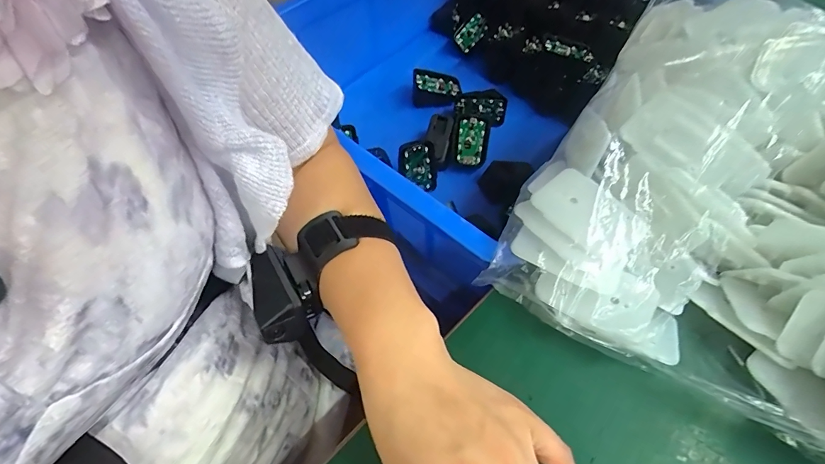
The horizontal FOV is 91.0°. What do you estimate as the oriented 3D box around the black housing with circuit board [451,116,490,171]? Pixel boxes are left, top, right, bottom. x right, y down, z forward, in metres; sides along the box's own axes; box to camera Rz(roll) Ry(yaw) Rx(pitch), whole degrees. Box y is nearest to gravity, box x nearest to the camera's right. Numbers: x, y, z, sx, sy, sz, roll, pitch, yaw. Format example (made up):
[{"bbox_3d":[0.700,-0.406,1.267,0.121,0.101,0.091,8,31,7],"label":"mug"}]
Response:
[{"bbox_3d":[0.074,-0.113,0.517,0.044,0.014,0.072,9,82,1],"label":"black housing with circuit board"}]

